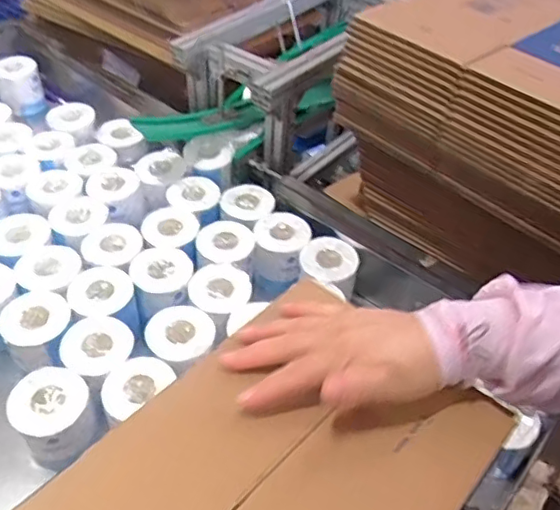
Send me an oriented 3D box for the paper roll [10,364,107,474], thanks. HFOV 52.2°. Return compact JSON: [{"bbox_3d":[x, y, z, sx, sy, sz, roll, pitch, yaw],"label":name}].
[{"bbox_3d":[-0.304,0.225,0.785,0.109,0.095,0.106,37,53,27],"label":"paper roll"}]

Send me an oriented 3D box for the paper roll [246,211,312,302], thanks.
[{"bbox_3d":[0.001,0.002,1.061,0.099,0.145,0.108,8,45,3],"label":"paper roll"}]

